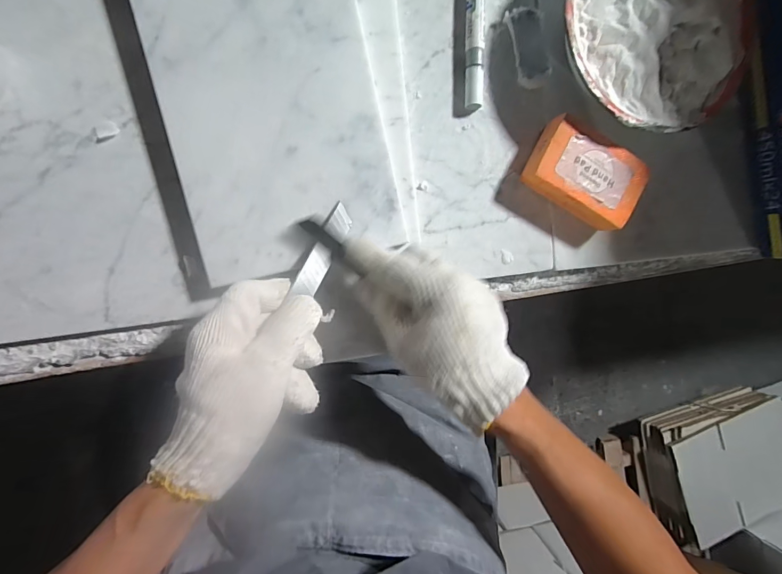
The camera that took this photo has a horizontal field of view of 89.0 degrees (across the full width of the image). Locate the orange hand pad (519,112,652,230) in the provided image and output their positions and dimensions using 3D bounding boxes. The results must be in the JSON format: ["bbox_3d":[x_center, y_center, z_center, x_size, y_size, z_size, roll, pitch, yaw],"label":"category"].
[{"bbox_3d":[0.163,-0.093,0.340,0.096,0.031,0.062,23,89,-10],"label":"orange hand pad"}]

